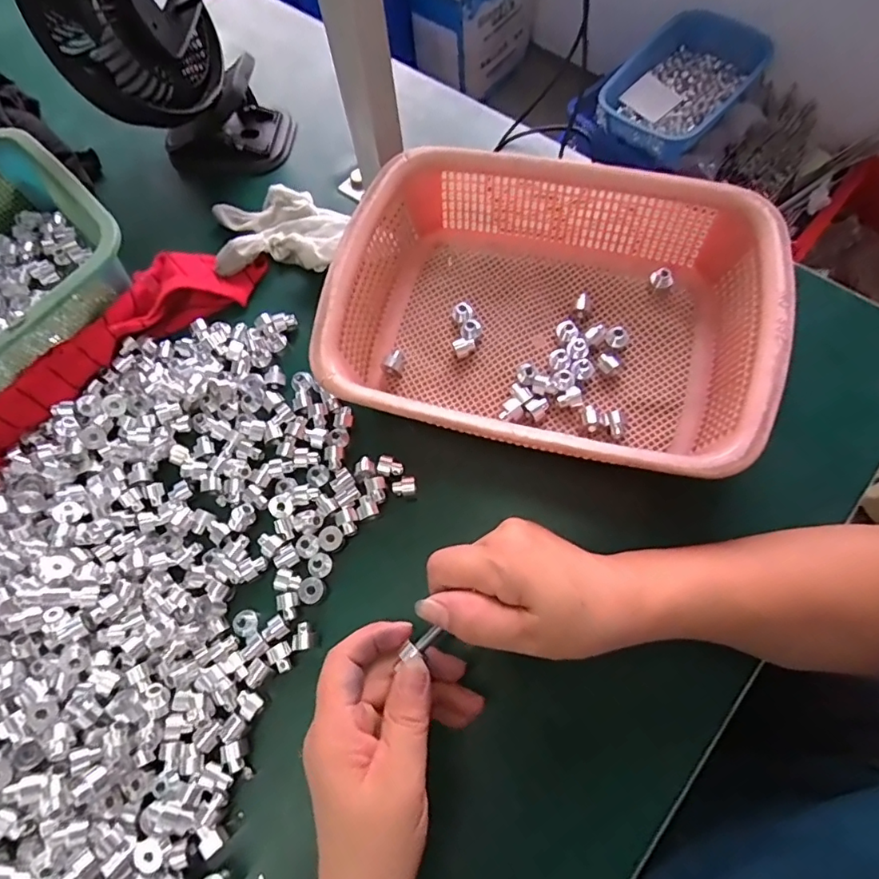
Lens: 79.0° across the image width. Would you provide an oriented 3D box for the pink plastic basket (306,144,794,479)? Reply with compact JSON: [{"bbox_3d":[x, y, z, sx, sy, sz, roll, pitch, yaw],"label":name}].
[{"bbox_3d":[0.074,-0.089,0.388,0.290,0.085,0.211,15,70,8],"label":"pink plastic basket"}]

